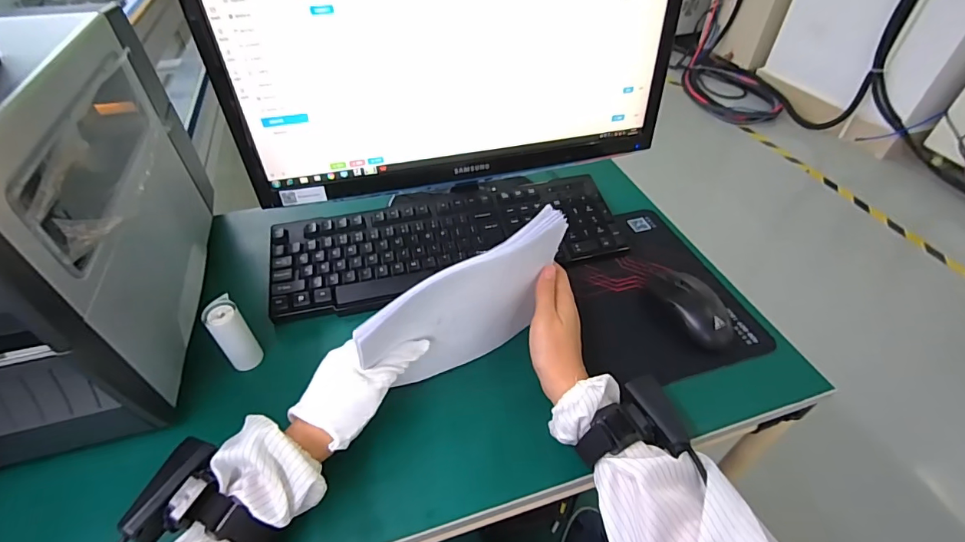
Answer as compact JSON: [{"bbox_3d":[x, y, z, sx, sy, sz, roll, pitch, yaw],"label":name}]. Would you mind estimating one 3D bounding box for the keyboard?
[{"bbox_3d":[-0.042,-0.042,0.597,0.457,0.037,0.159,-12,46,-11],"label":"keyboard"}]

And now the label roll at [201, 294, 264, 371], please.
[{"bbox_3d":[-0.265,0.069,0.480,0.034,0.085,0.041,-31,52,-27],"label":"label roll"}]

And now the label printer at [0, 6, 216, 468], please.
[{"bbox_3d":[-0.463,-0.042,0.455,0.250,0.305,0.423,-15,46,-13],"label":"label printer"}]

